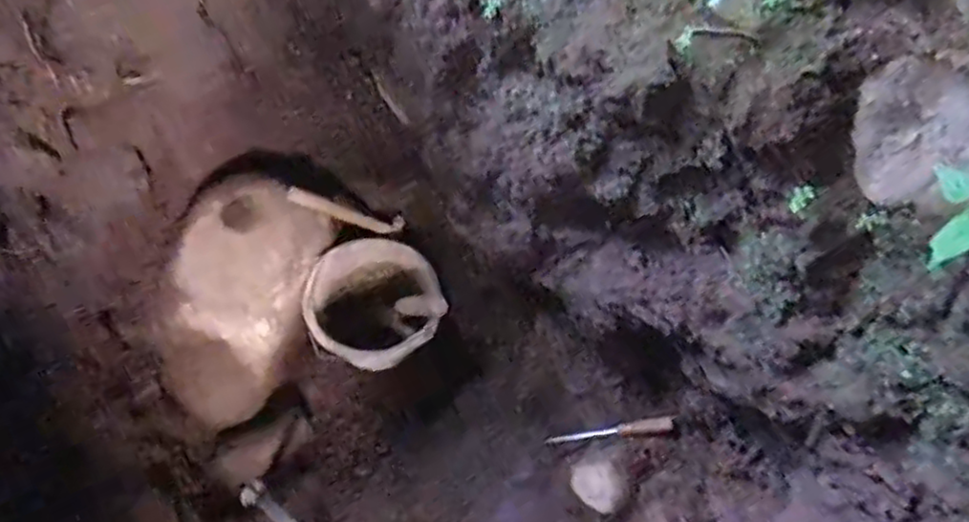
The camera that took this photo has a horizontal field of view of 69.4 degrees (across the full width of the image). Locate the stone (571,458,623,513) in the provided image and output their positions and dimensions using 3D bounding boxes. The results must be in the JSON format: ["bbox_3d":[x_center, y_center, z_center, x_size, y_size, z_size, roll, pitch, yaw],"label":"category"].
[{"bbox_3d":[0.184,0.357,1.127,0.061,0.069,0.095,-38,65,-21],"label":"stone"}]

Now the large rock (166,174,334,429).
[{"bbox_3d":[-0.460,0.061,1.328,0.249,0.250,0.475,17,100,-6],"label":"large rock"}]

